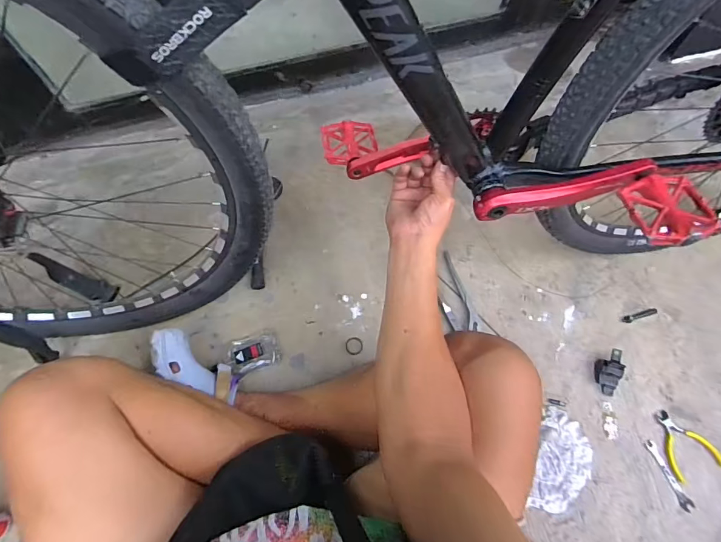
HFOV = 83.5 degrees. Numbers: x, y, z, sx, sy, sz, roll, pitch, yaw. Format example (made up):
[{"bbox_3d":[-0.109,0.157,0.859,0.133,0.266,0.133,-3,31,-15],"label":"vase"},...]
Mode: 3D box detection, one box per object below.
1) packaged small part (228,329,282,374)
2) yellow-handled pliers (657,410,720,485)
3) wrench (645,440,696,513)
[{"bbox_3d":[-0.204,0.150,0.763,0.094,0.033,0.067,-18,69,-7],"label":"packaged small part"},{"bbox_3d":[0.579,0.308,0.723,0.094,0.010,0.112,-17,67,-8],"label":"yellow-handled pliers"},{"bbox_3d":[0.538,0.358,0.706,0.022,0.012,0.117,-23,68,-10],"label":"wrench"}]

